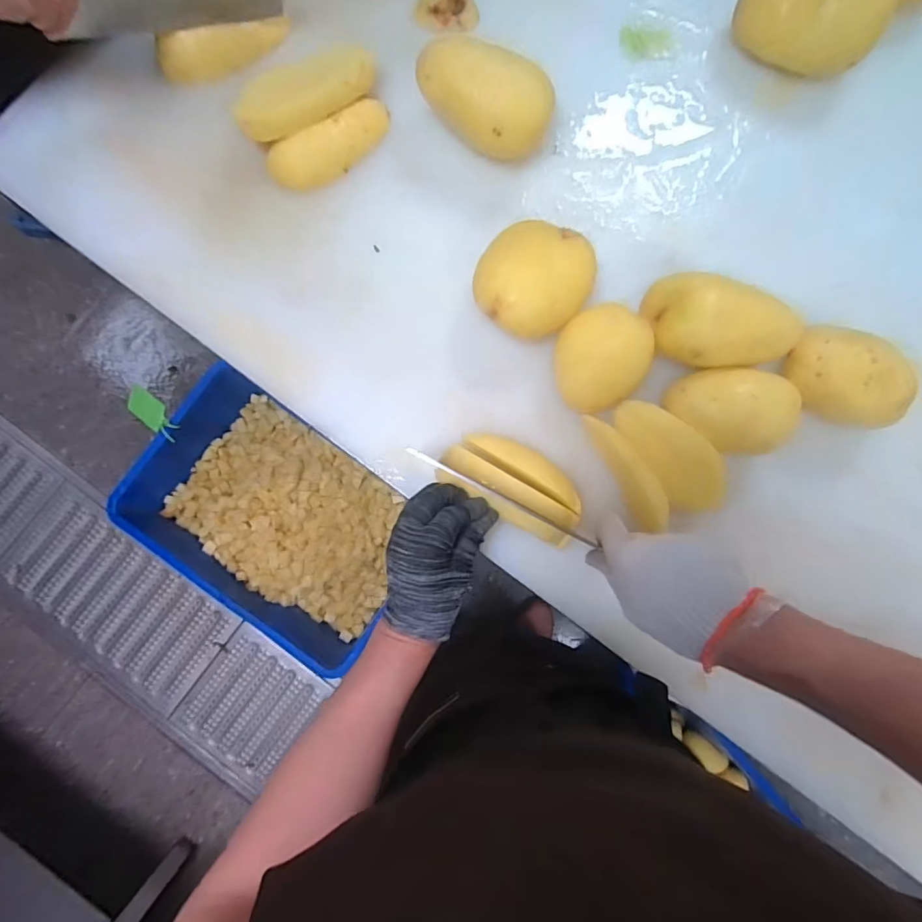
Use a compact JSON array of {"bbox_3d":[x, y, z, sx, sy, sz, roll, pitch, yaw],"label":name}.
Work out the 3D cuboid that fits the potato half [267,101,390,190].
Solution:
[{"bbox_3d":[-0.121,-0.300,0.461,0.124,0.026,0.040,-31,86,-4],"label":"potato half"}]

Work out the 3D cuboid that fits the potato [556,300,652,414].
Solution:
[{"bbox_3d":[0.126,-0.091,0.446,0.083,0.062,0.081,0,85,-1],"label":"potato"}]

